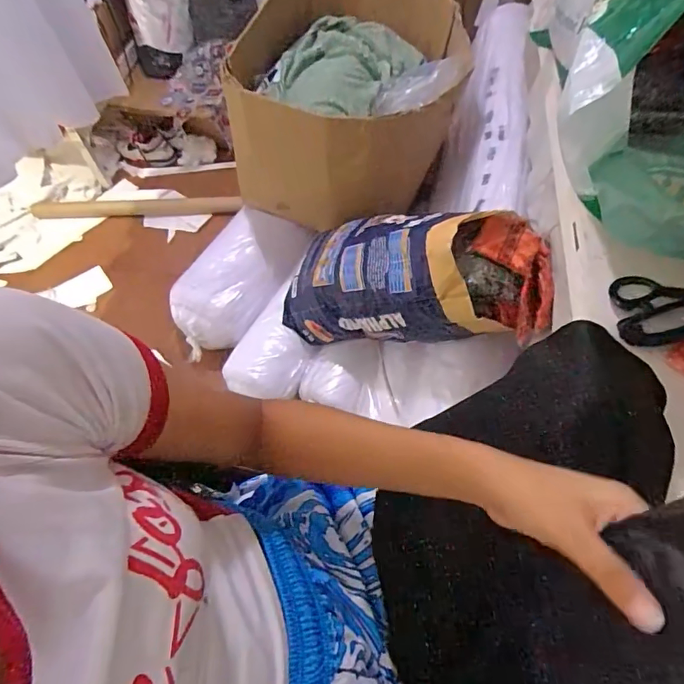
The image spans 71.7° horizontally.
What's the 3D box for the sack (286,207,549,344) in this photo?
[{"bbox_3d":[0.098,-0.156,1.145,0.700,0.262,0.244,-4,53,43],"label":"sack"}]

